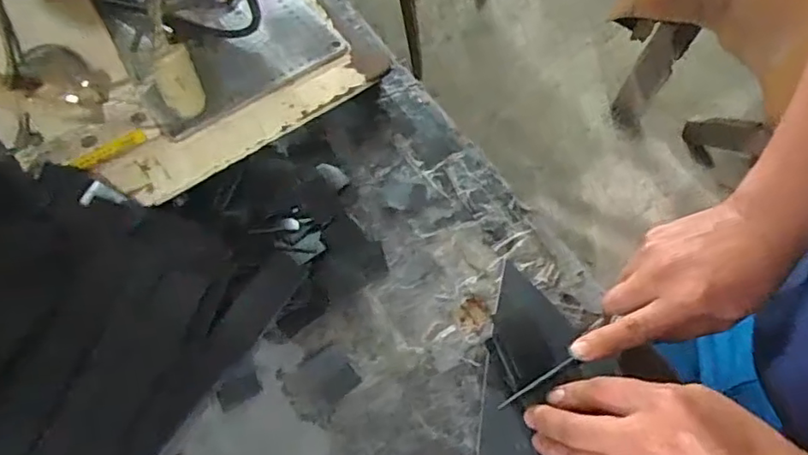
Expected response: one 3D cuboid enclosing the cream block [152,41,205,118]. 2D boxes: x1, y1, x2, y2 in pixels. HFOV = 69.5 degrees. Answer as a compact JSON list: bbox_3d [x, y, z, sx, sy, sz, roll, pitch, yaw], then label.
[{"bbox_3d":[-0.170,-0.110,0.439,0.026,0.053,0.027,-32,64,-21],"label":"cream block"}]

